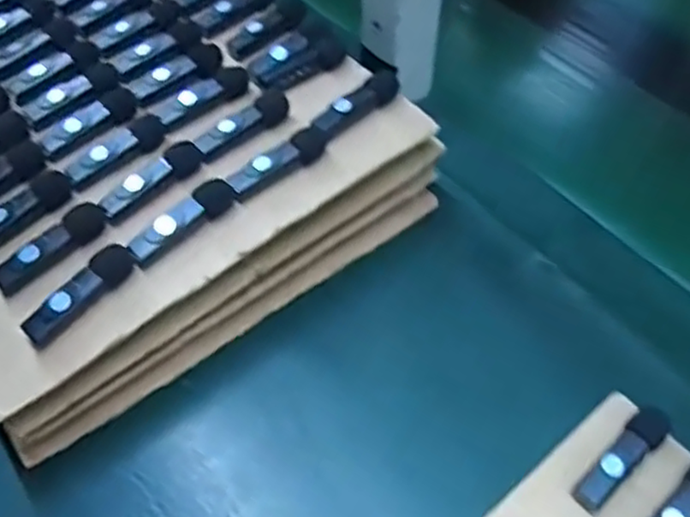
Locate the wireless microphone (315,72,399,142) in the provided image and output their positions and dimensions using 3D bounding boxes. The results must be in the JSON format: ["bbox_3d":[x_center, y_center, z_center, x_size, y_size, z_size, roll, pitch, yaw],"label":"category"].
[{"bbox_3d":[0.008,-0.096,0.419,0.015,0.015,0.064,38,59,26],"label":"wireless microphone"}]

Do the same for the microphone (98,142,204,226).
[{"bbox_3d":[-0.113,-0.046,0.397,0.064,0.019,0.013,-37,60,-27],"label":"microphone"}]

